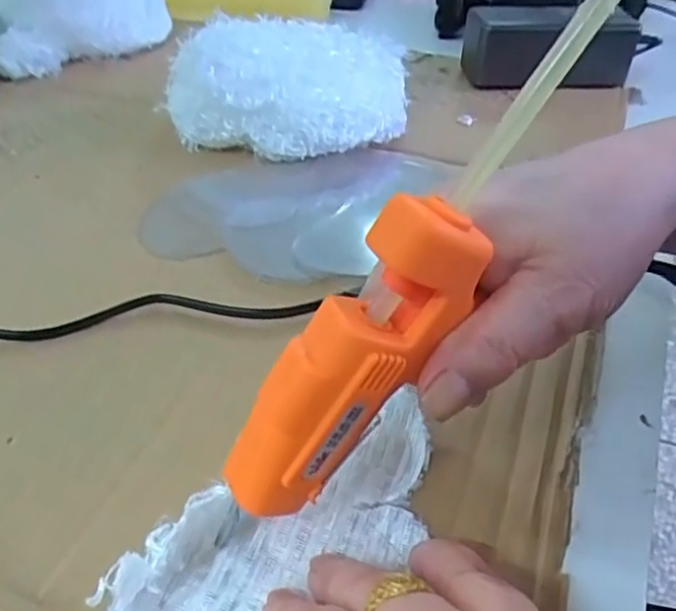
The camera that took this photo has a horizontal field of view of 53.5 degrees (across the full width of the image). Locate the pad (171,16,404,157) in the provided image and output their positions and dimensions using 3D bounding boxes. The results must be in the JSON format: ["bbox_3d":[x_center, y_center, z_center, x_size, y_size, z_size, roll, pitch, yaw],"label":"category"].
[{"bbox_3d":[-0.030,-0.151,0.460,0.149,0.070,0.110,10,41,12],"label":"pad"}]

